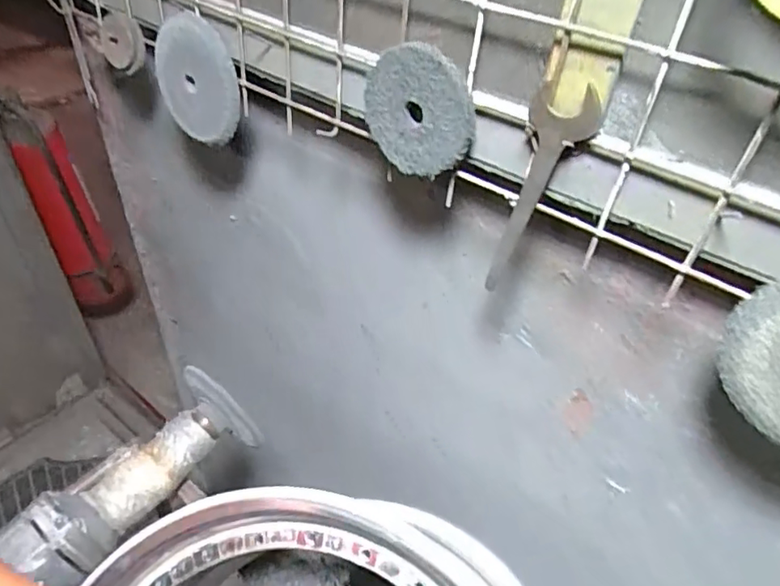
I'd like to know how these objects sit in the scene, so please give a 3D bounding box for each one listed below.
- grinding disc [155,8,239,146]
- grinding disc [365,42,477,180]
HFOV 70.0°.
[{"bbox_3d":[-0.183,-0.198,0.524,0.103,0.111,0.017,7,28,33],"label":"grinding disc"},{"bbox_3d":[0.021,-0.128,0.399,0.087,0.093,0.014,54,49,-5],"label":"grinding disc"}]

